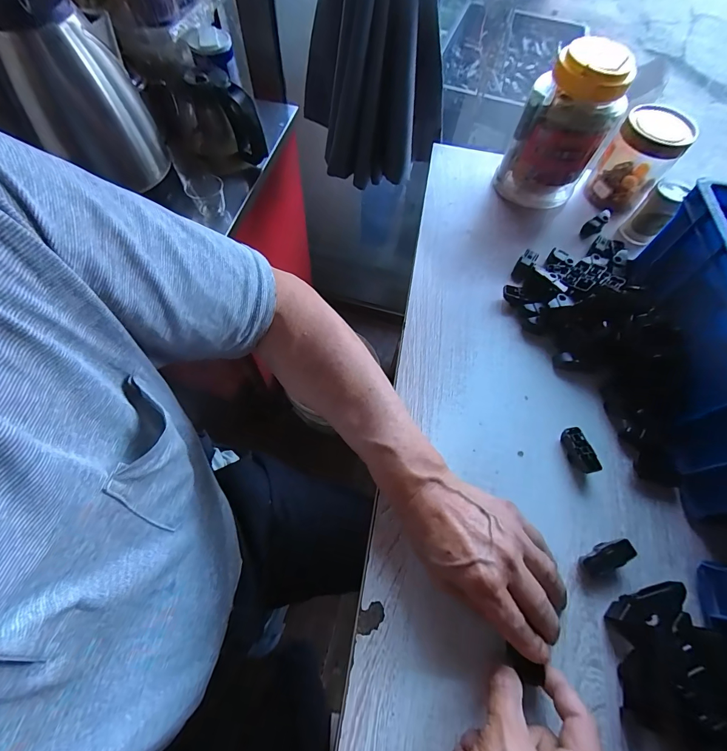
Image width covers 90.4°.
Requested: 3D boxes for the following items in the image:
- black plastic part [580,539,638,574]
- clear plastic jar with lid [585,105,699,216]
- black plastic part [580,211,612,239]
[{"bbox_3d":[0.218,0.161,0.323,0.046,0.011,0.021,-23,65,3],"label":"black plastic part"},{"bbox_3d":[0.381,-0.297,0.511,0.082,0.114,0.081,1,64,-3],"label":"clear plastic jar with lid"},{"bbox_3d":[0.335,-0.218,0.519,0.055,0.016,0.020,-39,69,-4],"label":"black plastic part"}]

